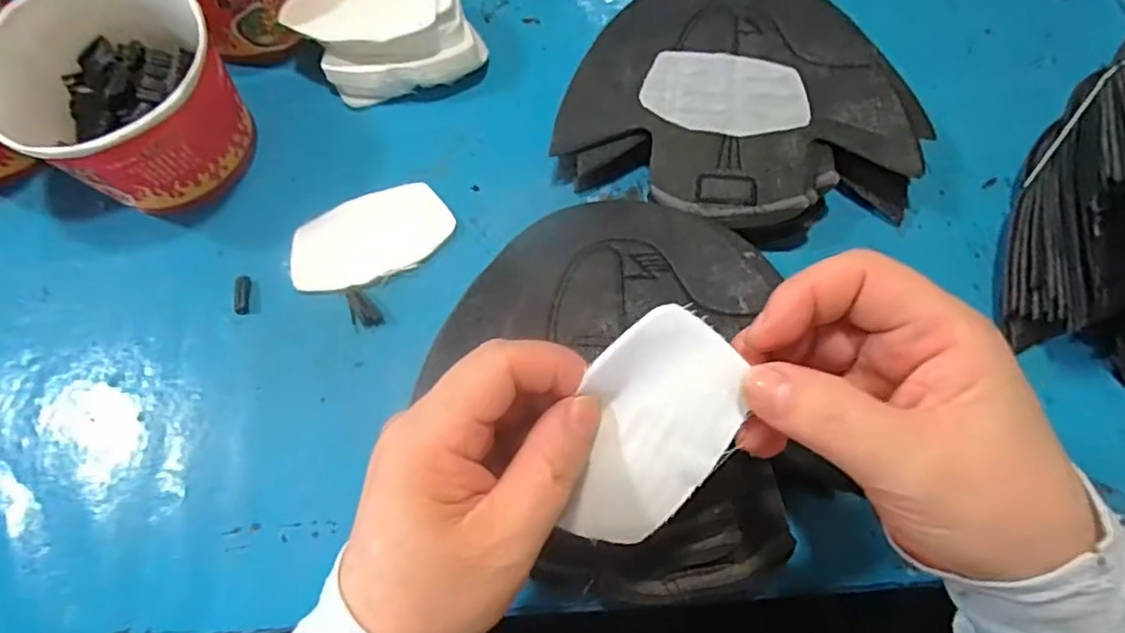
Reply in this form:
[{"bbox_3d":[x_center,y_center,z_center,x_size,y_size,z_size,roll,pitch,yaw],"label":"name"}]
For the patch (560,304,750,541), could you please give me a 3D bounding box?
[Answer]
[{"bbox_3d":[0.030,0.042,0.222,0.050,0.008,0.092,20,111,1],"label":"patch"}]

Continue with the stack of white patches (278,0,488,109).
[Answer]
[{"bbox_3d":[-0.110,-0.181,0.401,0.114,0.049,0.074,7,70,2],"label":"stack of white patches"}]

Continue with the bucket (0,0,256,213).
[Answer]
[{"bbox_3d":[-0.242,-0.125,0.364,0.113,0.081,0.112,0,69,0],"label":"bucket"}]

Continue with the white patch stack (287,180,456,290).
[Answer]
[{"bbox_3d":[-0.115,-0.047,0.377,0.095,0.010,0.058,-27,72,-10],"label":"white patch stack"}]

